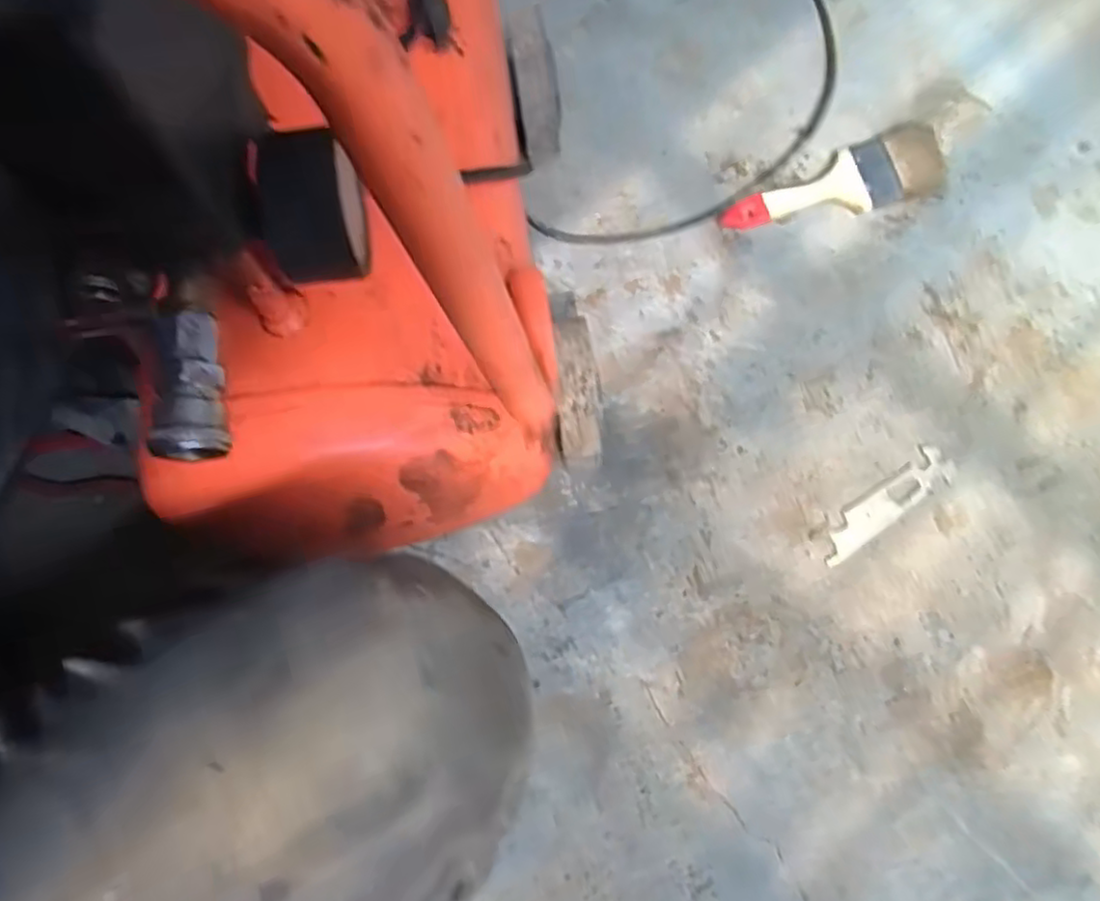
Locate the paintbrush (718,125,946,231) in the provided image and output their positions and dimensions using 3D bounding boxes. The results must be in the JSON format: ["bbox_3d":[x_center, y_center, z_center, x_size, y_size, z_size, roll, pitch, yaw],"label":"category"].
[{"bbox_3d":[0.255,-0.241,0.621,0.208,0.010,0.064,-14,79,-2],"label":"paintbrush"}]

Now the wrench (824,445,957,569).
[{"bbox_3d":[0.278,0.047,0.569,0.133,0.004,0.033,-38,81,-6],"label":"wrench"}]

